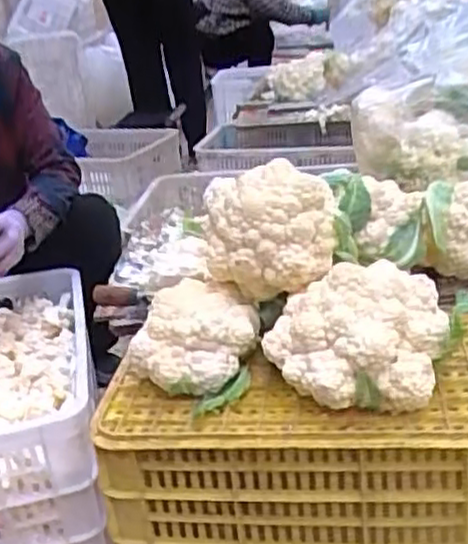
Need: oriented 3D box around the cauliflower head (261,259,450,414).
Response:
[{"bbox_3d":[0.146,0.081,0.892,0.209,0.147,0.158,-9,25,-6],"label":"cauliflower head"}]

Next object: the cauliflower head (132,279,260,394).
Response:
[{"bbox_3d":[-0.053,0.086,0.979,0.148,0.110,0.155,-6,24,3],"label":"cauliflower head"}]

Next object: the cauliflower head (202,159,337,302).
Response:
[{"bbox_3d":[0.046,-0.054,0.975,0.173,0.141,0.126,-3,25,7],"label":"cauliflower head"}]

